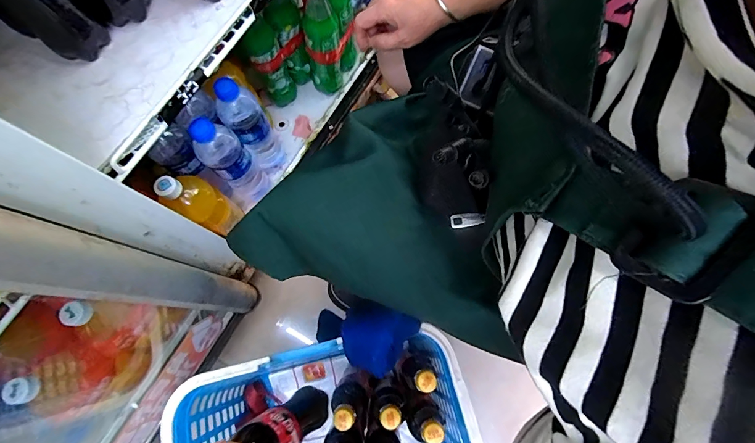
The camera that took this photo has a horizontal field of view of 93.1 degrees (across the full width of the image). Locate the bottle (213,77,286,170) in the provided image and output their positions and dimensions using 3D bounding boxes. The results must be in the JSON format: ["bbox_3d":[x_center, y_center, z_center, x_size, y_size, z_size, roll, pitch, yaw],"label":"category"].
[{"bbox_3d":[-0.211,-0.156,0.608,0.058,0.230,0.075,-32,76,-8],"label":"bottle"}]

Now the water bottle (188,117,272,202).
[{"bbox_3d":[-0.237,-0.093,0.592,0.064,0.222,0.056,-42,77,-10],"label":"water bottle"}]

